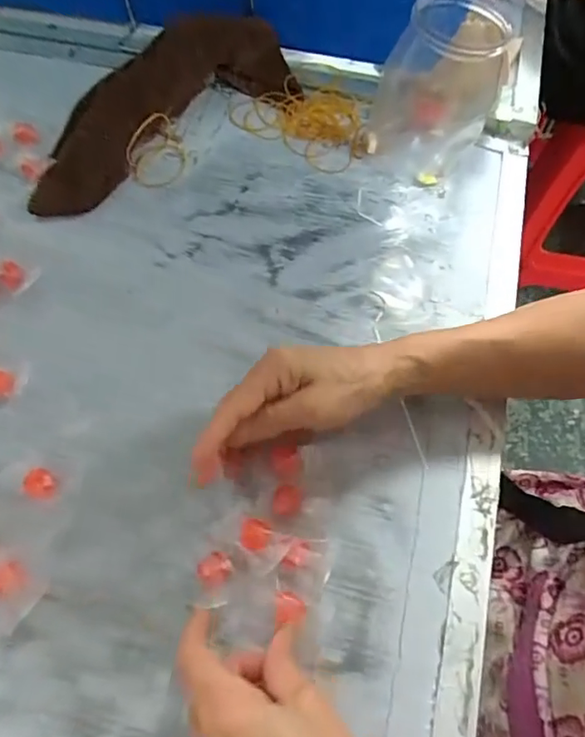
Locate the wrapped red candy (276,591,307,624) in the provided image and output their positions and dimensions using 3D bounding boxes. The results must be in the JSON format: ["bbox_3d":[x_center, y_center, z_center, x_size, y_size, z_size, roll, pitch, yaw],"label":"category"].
[{"bbox_3d":[-0.001,0.148,0.324,0.019,0.007,0.016,0,63,0],"label":"wrapped red candy"}]

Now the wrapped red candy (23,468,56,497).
[{"bbox_3d":[-0.177,0.081,0.362,0.020,0.010,0.019,0,63,0],"label":"wrapped red candy"}]

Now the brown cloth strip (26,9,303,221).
[{"bbox_3d":[-0.141,-0.270,0.512,0.298,0.051,0.138,-32,67,-16],"label":"brown cloth strip"}]

